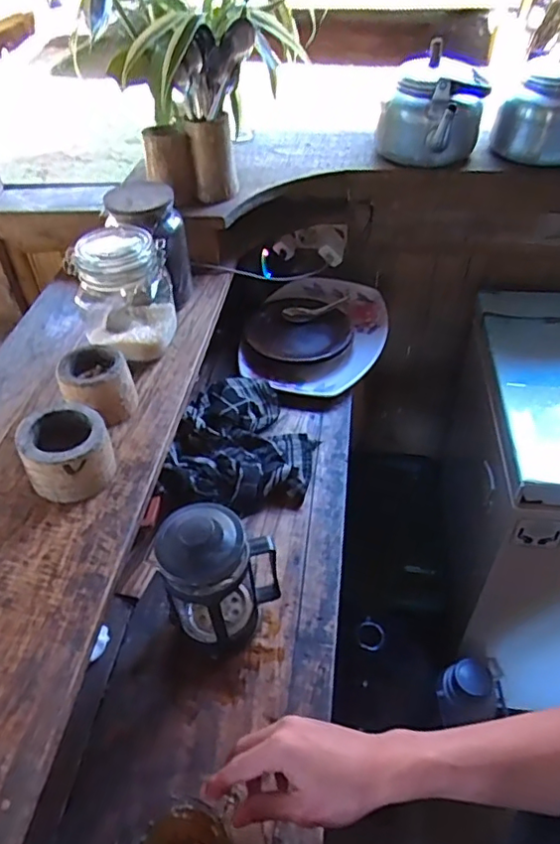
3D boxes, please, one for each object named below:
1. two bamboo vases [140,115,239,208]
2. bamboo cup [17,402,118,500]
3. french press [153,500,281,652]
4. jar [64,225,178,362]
[{"bbox_3d":[-0.136,-0.402,0.882,0.137,0.105,0.087,-11,45,-9],"label":"two bamboo vases"},{"bbox_3d":[-0.229,0.030,0.616,0.085,0.058,0.095,-22,48,-19],"label":"bamboo cup"},{"bbox_3d":[-0.070,0.163,0.607,0.089,0.175,0.100,29,52,28],"label":"french press"},{"bbox_3d":[-0.201,-0.164,0.744,0.120,0.136,0.105,-11,45,-9],"label":"jar"}]

